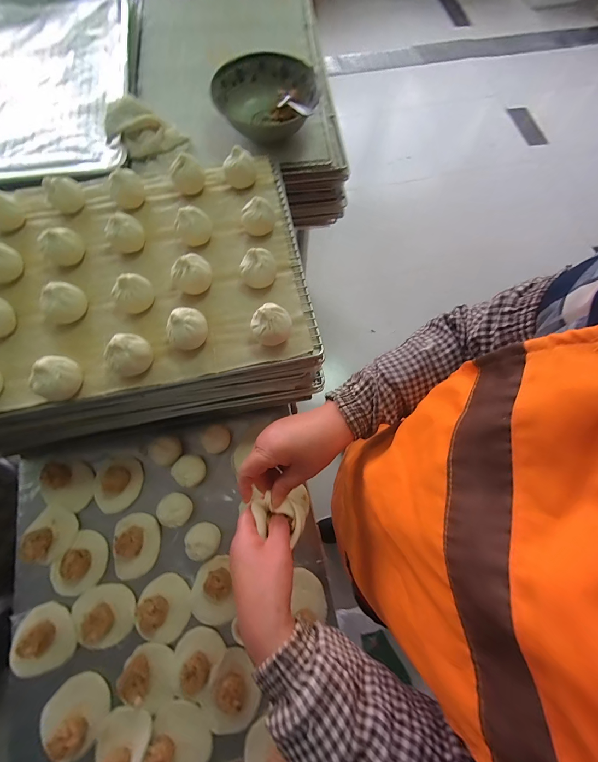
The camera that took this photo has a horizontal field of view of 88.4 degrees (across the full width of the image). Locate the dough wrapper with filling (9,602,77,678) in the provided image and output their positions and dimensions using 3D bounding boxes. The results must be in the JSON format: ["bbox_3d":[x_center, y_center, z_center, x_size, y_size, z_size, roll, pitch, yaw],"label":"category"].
[{"bbox_3d":[-0.382,0.383,0.453,0.069,0.034,0.085,-28,74,-10],"label":"dough wrapper with filling"}]

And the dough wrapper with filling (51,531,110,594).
[{"bbox_3d":[-0.346,0.291,0.484,0.072,0.035,0.084,27,73,8],"label":"dough wrapper with filling"}]

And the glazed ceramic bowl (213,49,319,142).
[{"bbox_3d":[-0.062,-0.535,0.588,0.187,0.067,0.187,0,71,-1],"label":"glazed ceramic bowl"}]

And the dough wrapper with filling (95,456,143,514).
[{"bbox_3d":[-0.315,0.178,0.534,0.071,0.029,0.092,1,71,-1],"label":"dough wrapper with filling"}]

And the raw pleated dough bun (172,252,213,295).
[{"bbox_3d":[-0.152,-0.151,0.436,0.055,0.045,0.050,-28,74,-10],"label":"raw pleated dough bun"}]

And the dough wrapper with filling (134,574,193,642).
[{"bbox_3d":[-0.209,0.350,0.470,0.081,0.031,0.083,0,71,-1],"label":"dough wrapper with filling"}]

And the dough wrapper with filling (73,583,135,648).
[{"bbox_3d":[-0.299,0.356,0.465,0.085,0.031,0.083,0,71,-1],"label":"dough wrapper with filling"}]

